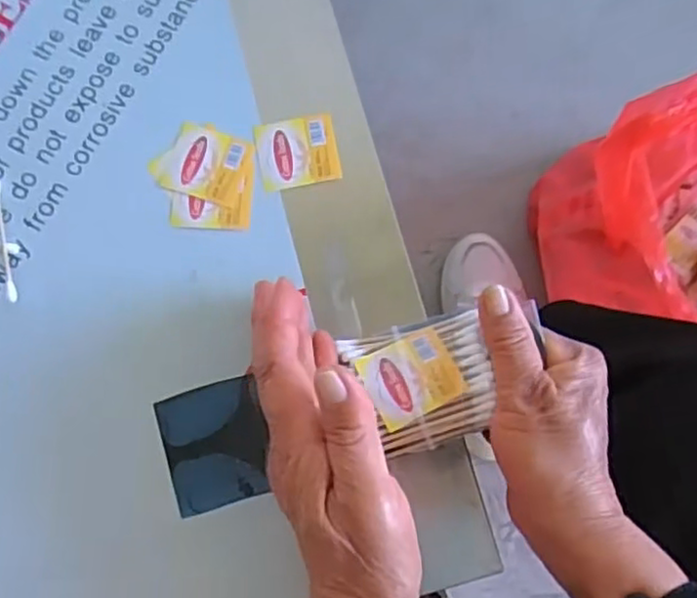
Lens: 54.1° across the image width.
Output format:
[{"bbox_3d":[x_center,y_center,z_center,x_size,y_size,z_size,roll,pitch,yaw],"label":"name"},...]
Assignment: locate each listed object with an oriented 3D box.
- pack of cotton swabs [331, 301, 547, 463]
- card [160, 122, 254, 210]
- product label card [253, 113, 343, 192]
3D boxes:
[{"bbox_3d":[0.049,0.039,0.333,0.092,0.019,0.060,-12,80,-3],"label":"pack of cotton swabs"},{"bbox_3d":[-0.078,-0.074,0.375,0.042,0.004,0.038,17,79,7],"label":"card"},{"bbox_3d":[-0.028,-0.081,0.376,0.043,0.004,0.039,-10,77,1],"label":"product label card"}]

